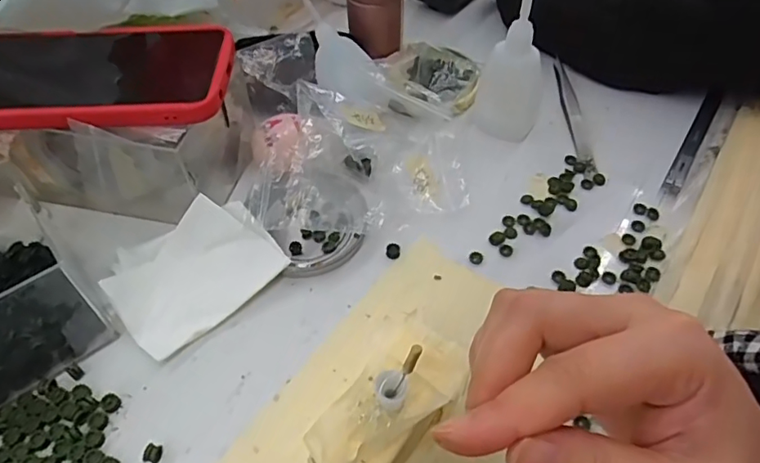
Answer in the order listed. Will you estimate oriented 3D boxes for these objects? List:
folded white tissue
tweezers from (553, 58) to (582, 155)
[{"bbox_3d":[-0.108,0.020,0.307,0.088,0.028,0.068,-34,59,-22],"label":"folded white tissue"},{"bbox_3d":[0.142,-0.100,0.406,0.016,0.005,0.109,3,52,4],"label":"tweezers"}]

